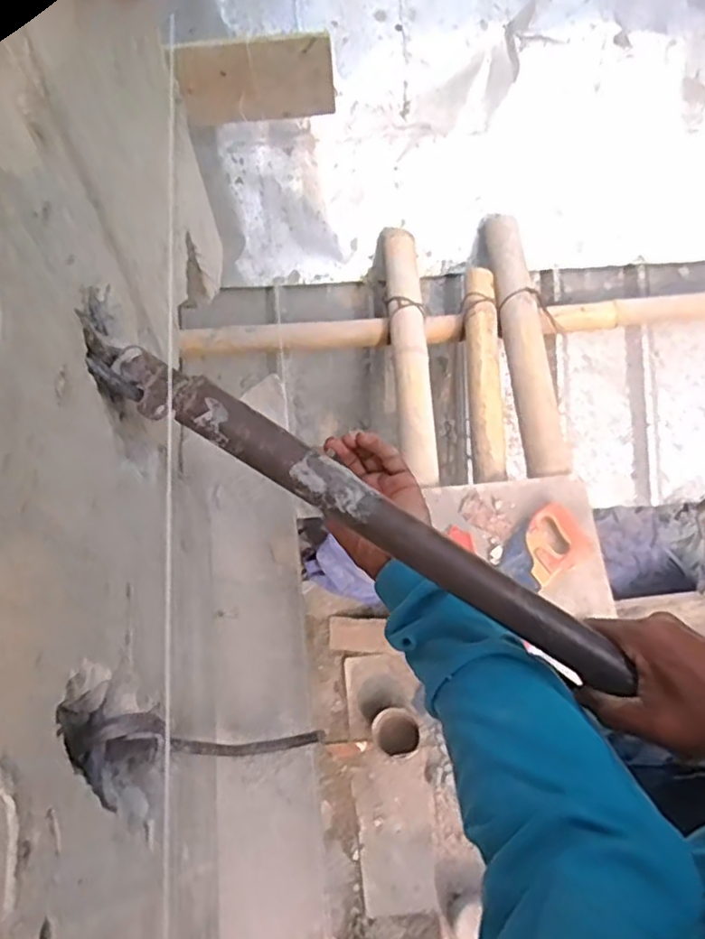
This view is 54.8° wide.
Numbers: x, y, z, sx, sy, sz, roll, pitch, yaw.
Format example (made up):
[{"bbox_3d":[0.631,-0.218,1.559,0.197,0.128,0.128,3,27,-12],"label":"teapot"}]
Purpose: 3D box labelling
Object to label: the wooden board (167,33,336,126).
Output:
[{"bbox_3d":[-0.119,-0.484,0.846,0.187,0.098,0.022,-7,65,-2],"label":"wooden board"}]

